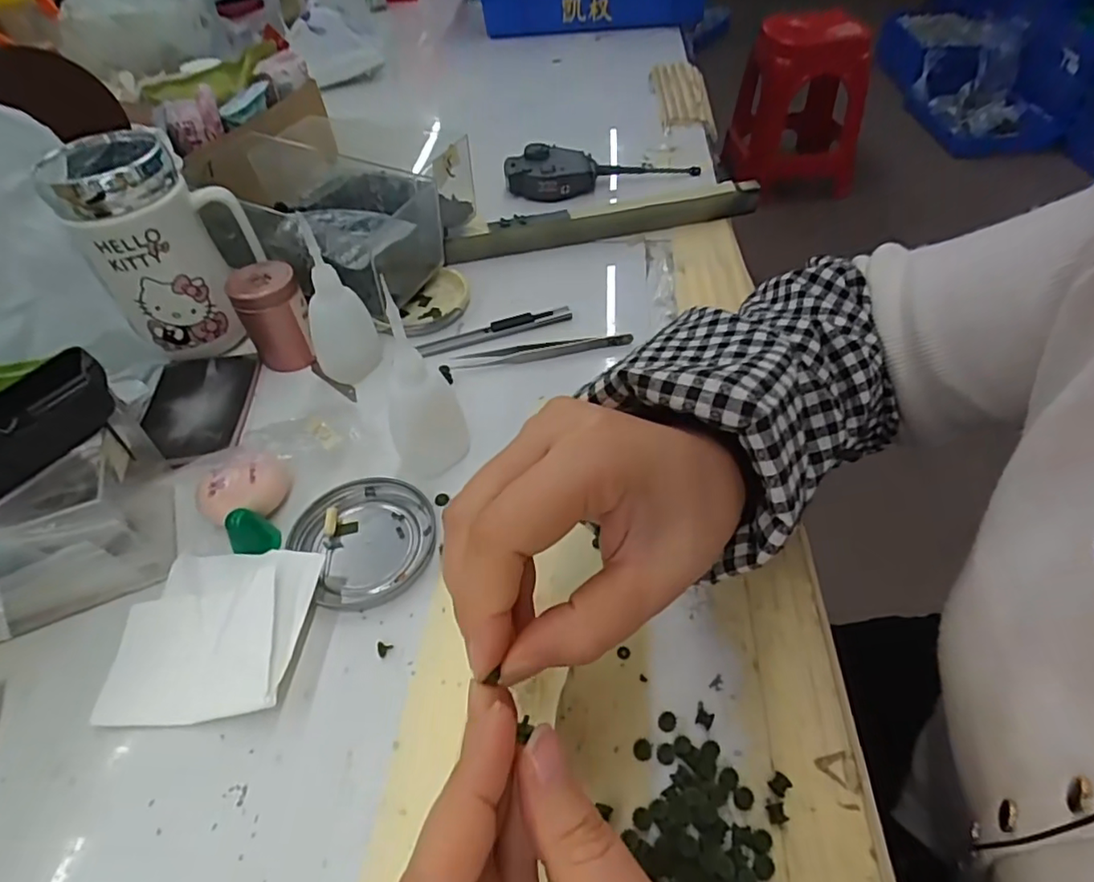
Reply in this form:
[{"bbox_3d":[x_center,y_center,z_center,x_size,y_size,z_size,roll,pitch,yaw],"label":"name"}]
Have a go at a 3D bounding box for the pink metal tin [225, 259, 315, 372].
[{"bbox_3d":[-0.191,-0.088,0.419,0.043,0.063,0.040,-1,49,2],"label":"pink metal tin"}]

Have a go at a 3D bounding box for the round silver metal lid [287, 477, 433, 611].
[{"bbox_3d":[-0.099,0.053,0.331,0.072,0.011,0.075,-1,49,2],"label":"round silver metal lid"}]

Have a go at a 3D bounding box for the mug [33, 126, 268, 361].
[{"bbox_3d":[-0.256,-0.131,0.413,0.101,0.135,0.078,-28,53,-20],"label":"mug"}]

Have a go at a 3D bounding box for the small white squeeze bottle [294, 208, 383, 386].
[{"bbox_3d":[-0.139,-0.089,0.389,0.034,0.109,0.036,11,50,12],"label":"small white squeeze bottle"}]

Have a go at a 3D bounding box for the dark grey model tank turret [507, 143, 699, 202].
[{"bbox_3d":[0.054,-0.265,0.582,0.186,0.033,0.047,-2,48,2],"label":"dark grey model tank turret"}]

